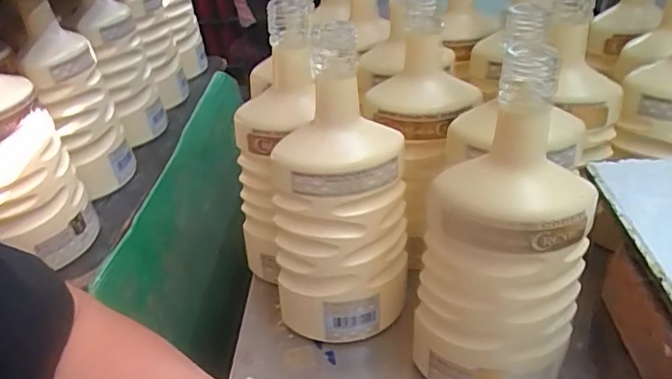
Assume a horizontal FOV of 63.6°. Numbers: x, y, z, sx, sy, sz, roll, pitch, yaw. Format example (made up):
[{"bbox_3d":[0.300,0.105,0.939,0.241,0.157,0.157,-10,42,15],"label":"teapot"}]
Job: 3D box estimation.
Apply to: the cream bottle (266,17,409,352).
[{"bbox_3d":[0.001,0.007,0.413,0.082,0.237,0.078,17,38,31],"label":"cream bottle"}]

